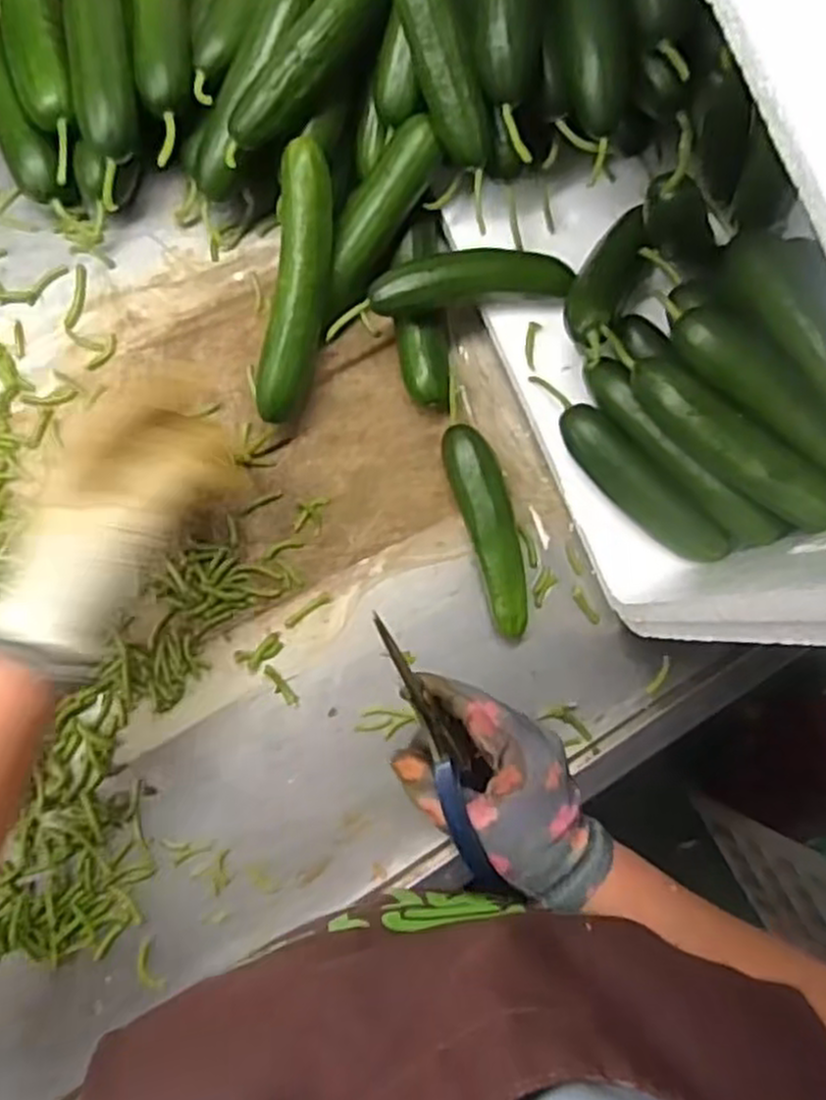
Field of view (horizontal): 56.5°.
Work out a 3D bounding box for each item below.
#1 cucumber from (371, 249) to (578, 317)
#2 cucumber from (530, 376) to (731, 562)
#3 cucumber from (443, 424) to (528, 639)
[{"bbox_3d":[0.034,-0.160,0.449,0.118,0.029,0.033,-9,86,-7],"label":"cucumber"},{"bbox_3d":[0.123,-0.044,0.445,0.029,0.028,0.142,-44,91,-8],"label":"cucumber"},{"bbox_3d":[0.047,-0.012,0.463,0.028,0.030,0.127,-17,87,-8],"label":"cucumber"}]

